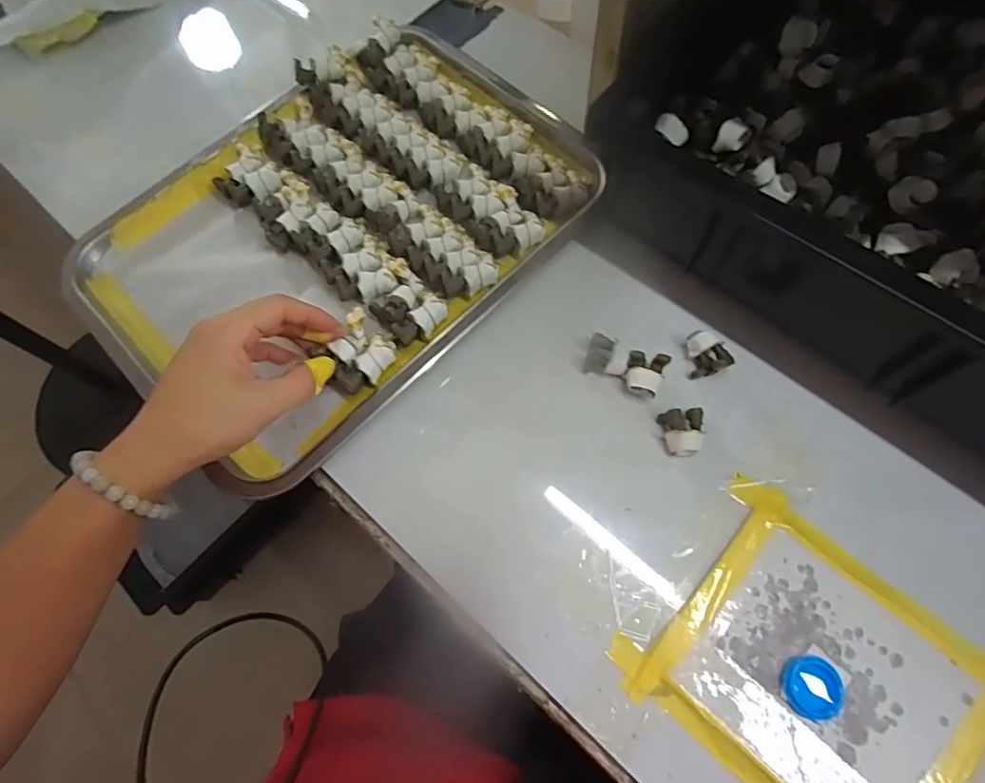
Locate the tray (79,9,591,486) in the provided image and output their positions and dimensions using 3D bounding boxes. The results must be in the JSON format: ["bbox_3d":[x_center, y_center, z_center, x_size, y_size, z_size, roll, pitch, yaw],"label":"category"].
[{"bbox_3d":[-0.108,-0.125,0.398,0.255,0.027,0.347,40,77,17],"label":"tray"}]

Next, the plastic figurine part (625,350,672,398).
[{"bbox_3d":[0.096,-0.013,0.347,0.023,0.015,0.033,23,72,12],"label":"plastic figurine part"}]

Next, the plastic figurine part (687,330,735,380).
[{"bbox_3d":[0.138,-0.025,0.351,0.027,0.015,0.026,-14,69,-2],"label":"plastic figurine part"}]

